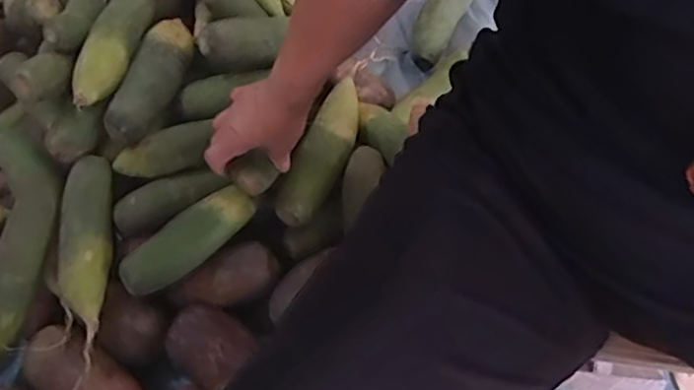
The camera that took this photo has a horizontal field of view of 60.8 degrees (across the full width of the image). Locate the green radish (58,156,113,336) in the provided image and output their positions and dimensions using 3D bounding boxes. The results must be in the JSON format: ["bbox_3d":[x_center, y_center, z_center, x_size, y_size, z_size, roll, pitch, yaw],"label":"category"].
[{"bbox_3d":[-0.291,0.055,0.666,0.052,0.057,0.203,-6,62,0],"label":"green radish"}]

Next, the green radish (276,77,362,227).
[{"bbox_3d":[-0.027,-0.057,0.686,0.054,0.053,0.193,22,65,14],"label":"green radish"}]

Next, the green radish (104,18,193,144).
[{"bbox_3d":[-0.234,-0.144,0.714,0.056,0.047,0.186,9,63,8],"label":"green radish"}]

